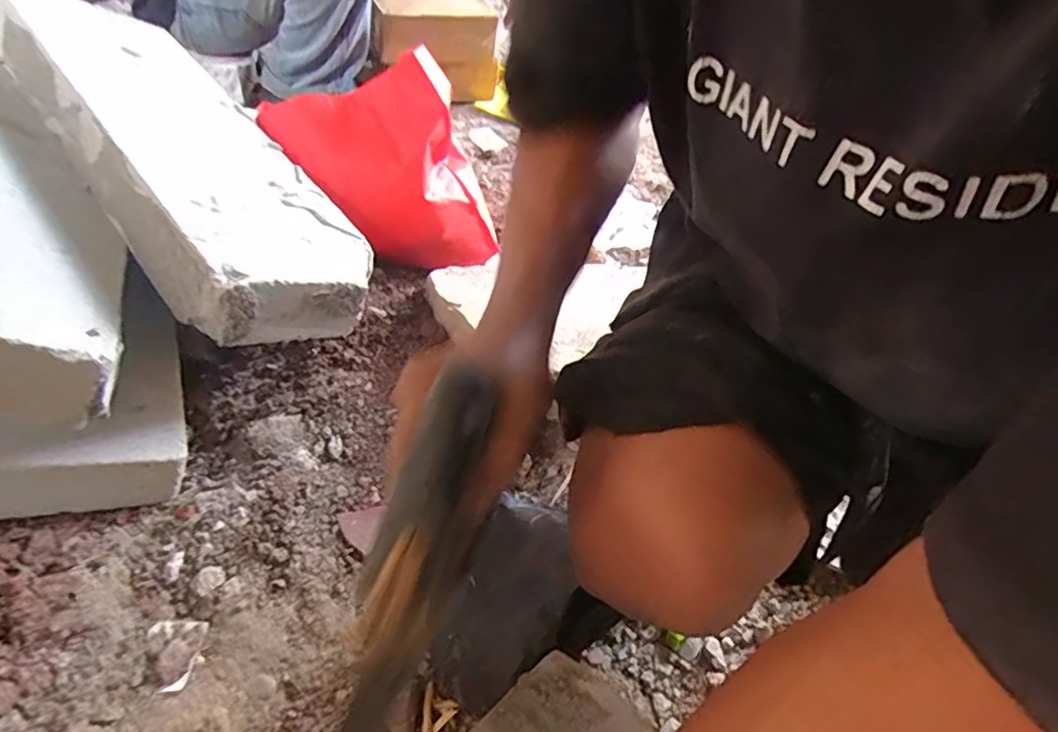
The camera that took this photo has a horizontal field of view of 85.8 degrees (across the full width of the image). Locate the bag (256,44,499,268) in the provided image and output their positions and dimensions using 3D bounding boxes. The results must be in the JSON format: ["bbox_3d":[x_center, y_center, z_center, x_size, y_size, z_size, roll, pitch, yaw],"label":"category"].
[{"bbox_3d":[-0.185,-0.269,0.803,0.283,0.233,0.164,-26,55,-28],"label":"bag"}]

